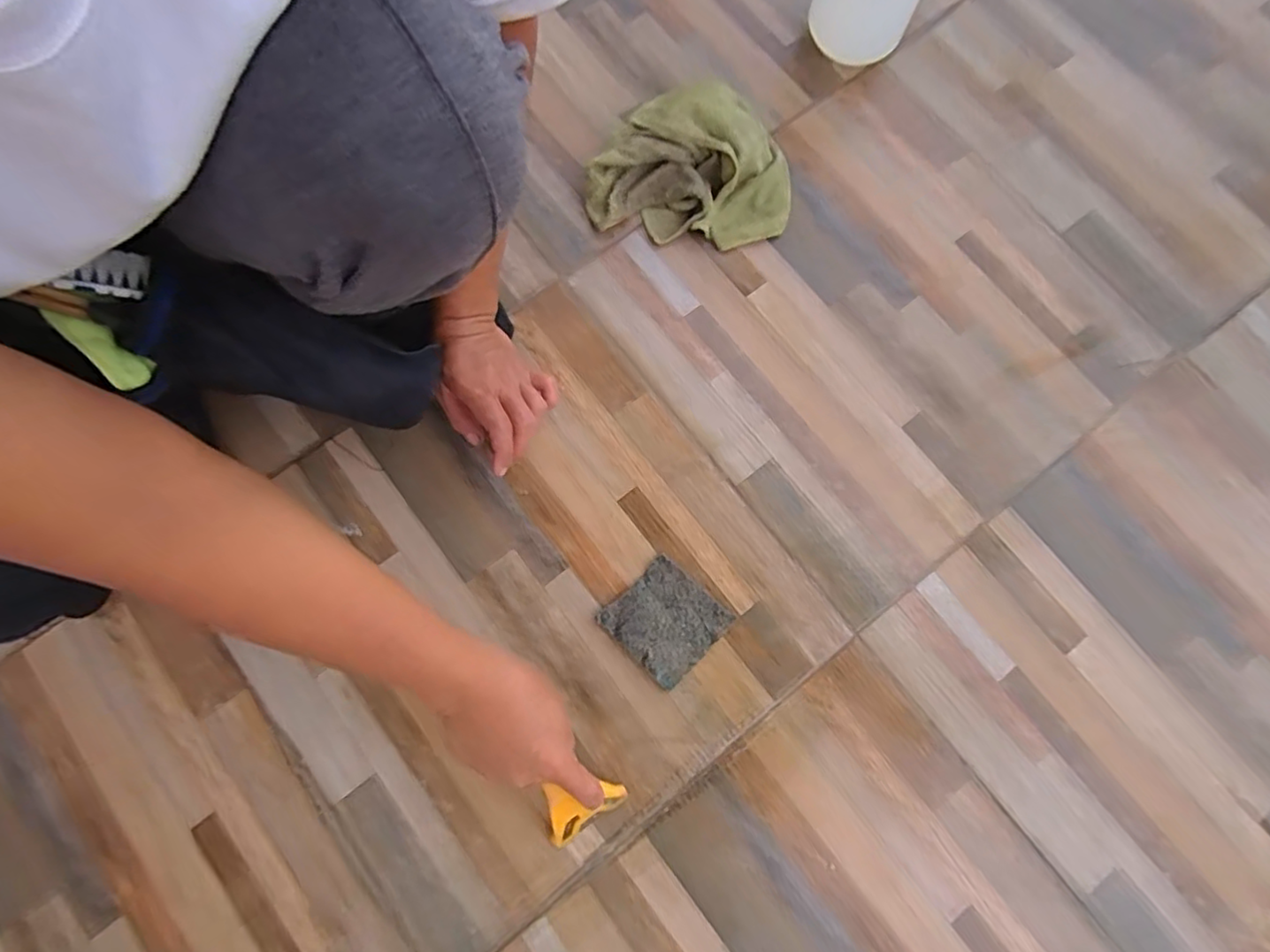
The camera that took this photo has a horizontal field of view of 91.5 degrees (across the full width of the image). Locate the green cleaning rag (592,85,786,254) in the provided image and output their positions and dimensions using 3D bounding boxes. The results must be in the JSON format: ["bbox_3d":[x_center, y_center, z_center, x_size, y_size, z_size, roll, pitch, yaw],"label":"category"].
[{"bbox_3d":[0.051,-0.282,0.564,0.181,0.052,0.127,2,78,0],"label":"green cleaning rag"}]

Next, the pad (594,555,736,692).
[{"bbox_3d":[0.024,0.115,0.494,0.079,0.010,0.076,44,81,8],"label":"pad"}]

